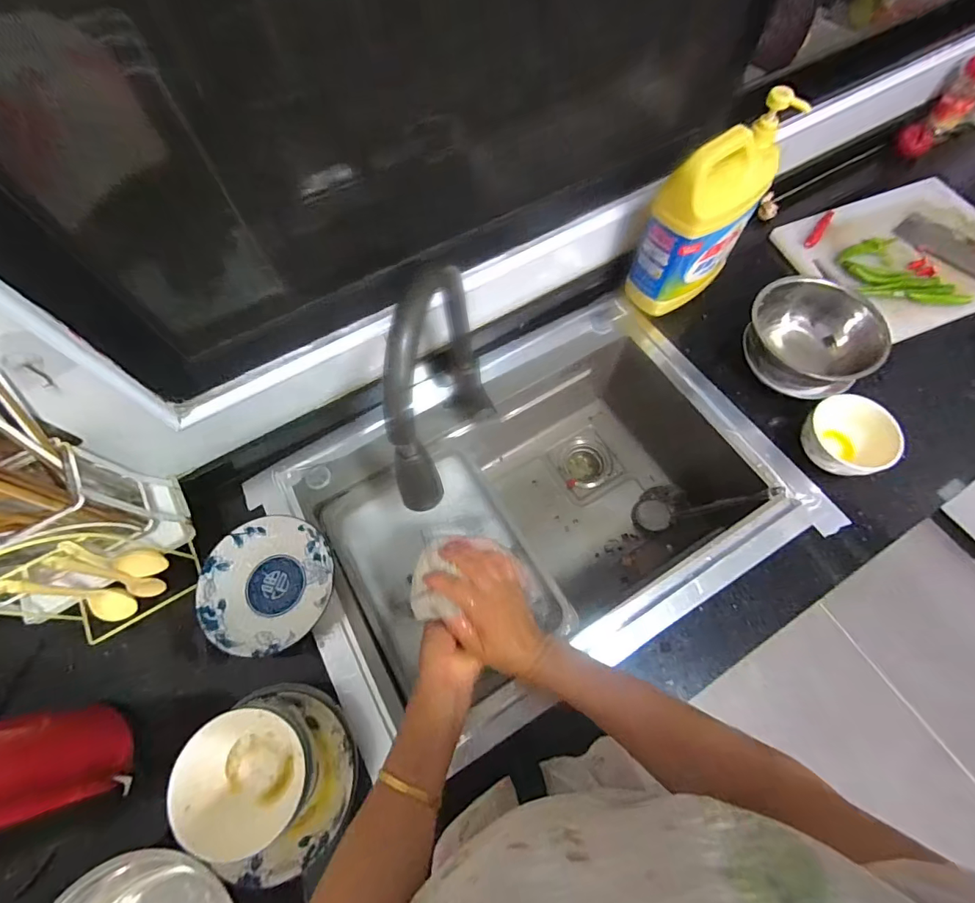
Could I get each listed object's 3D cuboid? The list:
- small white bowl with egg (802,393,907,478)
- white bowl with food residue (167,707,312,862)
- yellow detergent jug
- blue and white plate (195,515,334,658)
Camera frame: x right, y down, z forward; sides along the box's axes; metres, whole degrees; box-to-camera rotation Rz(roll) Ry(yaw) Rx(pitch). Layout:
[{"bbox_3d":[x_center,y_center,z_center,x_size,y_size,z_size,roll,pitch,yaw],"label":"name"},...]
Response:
[{"bbox_3d":[0.525,-0.015,0.661,0.103,0.075,0.117,-33,69,-12],"label":"small white bowl with egg"},{"bbox_3d":[-0.246,0.350,0.478,0.125,0.088,0.134,-1,66,1],"label":"white bowl with food residue"},{"bbox_3d":[0.330,-0.352,0.682,0.168,0.269,0.090,-38,70,-14],"label":"yellow detergent jug"},{"bbox_3d":[-0.295,0.178,0.610,0.167,0.041,0.171,-1,66,1],"label":"blue and white plate"}]

